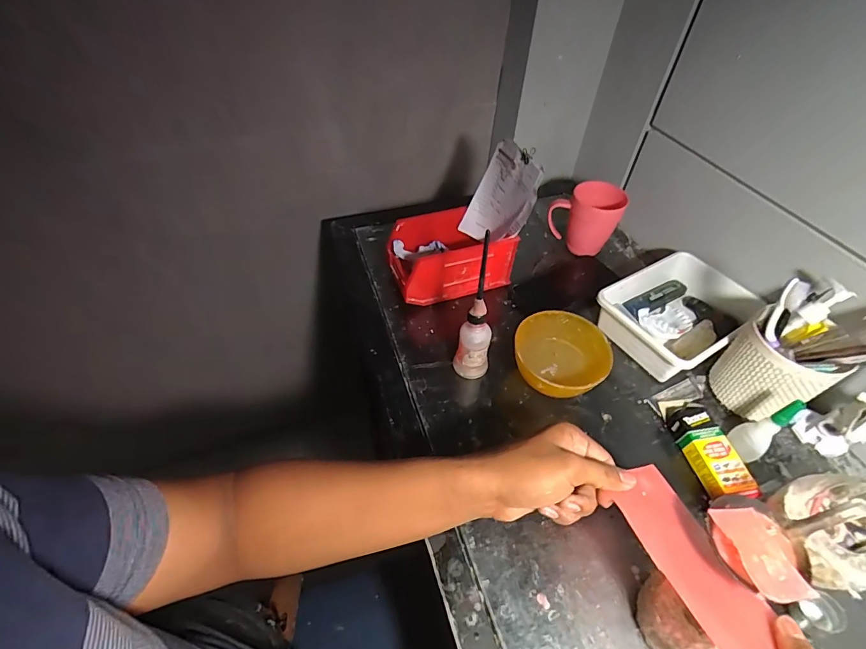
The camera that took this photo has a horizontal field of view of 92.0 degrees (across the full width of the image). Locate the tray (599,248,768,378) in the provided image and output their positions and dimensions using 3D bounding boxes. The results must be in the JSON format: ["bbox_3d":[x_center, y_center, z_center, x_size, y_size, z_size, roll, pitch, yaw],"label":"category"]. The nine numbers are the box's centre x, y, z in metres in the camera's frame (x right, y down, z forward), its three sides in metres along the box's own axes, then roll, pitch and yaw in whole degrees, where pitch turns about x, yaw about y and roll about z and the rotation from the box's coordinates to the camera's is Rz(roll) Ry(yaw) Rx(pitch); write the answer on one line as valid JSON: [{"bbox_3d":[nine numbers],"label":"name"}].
[{"bbox_3d":[0.333,-0.012,0.574,0.190,0.060,0.143,-25,54,-21],"label":"tray"}]

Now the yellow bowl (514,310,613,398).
[{"bbox_3d":[0.153,0.044,0.513,0.108,0.068,0.109,1,49,-1],"label":"yellow bowl"}]

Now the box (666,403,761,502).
[{"bbox_3d":[0.302,0.139,0.463,0.046,0.029,0.107,-7,49,-7],"label":"box"}]

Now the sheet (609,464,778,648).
[{"bbox_3d":[0.201,0.178,0.323,0.068,0.007,0.141,-6,43,-27],"label":"sheet"}]

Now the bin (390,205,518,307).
[{"bbox_3d":[0.024,-0.103,0.625,0.169,0.094,0.098,-16,51,-14],"label":"bin"}]

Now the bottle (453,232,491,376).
[{"bbox_3d":[0.050,-0.005,0.481,0.042,0.176,0.048,5,49,3],"label":"bottle"}]

